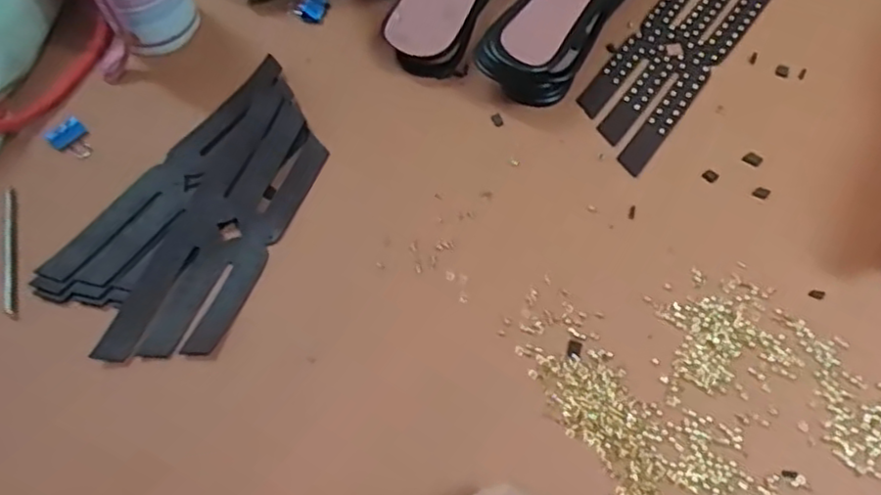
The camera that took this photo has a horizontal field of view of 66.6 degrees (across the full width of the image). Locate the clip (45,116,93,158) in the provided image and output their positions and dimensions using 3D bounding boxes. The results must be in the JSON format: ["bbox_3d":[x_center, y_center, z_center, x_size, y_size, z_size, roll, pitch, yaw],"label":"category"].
[{"bbox_3d":[-0.272,-0.078,0.499,0.029,0.021,0.026,40,71,22],"label":"clip"}]

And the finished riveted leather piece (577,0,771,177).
[{"bbox_3d":[0.176,-0.147,0.509,0.068,0.006,0.212,34,69,19],"label":"finished riveted leather piece"}]

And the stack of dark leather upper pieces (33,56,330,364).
[{"bbox_3d":[-0.156,-0.026,0.459,0.120,0.010,0.216,30,68,18],"label":"stack of dark leather upper pieces"}]

